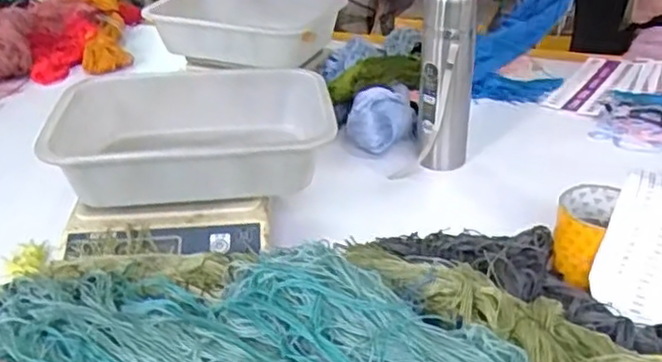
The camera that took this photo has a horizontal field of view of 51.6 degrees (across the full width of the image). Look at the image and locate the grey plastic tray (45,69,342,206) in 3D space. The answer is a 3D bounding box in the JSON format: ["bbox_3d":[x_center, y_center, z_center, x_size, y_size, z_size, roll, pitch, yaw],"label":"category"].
[{"bbox_3d":[-0.146,-0.042,0.719,0.278,0.077,0.185,-6,30,-7],"label":"grey plastic tray"}]

